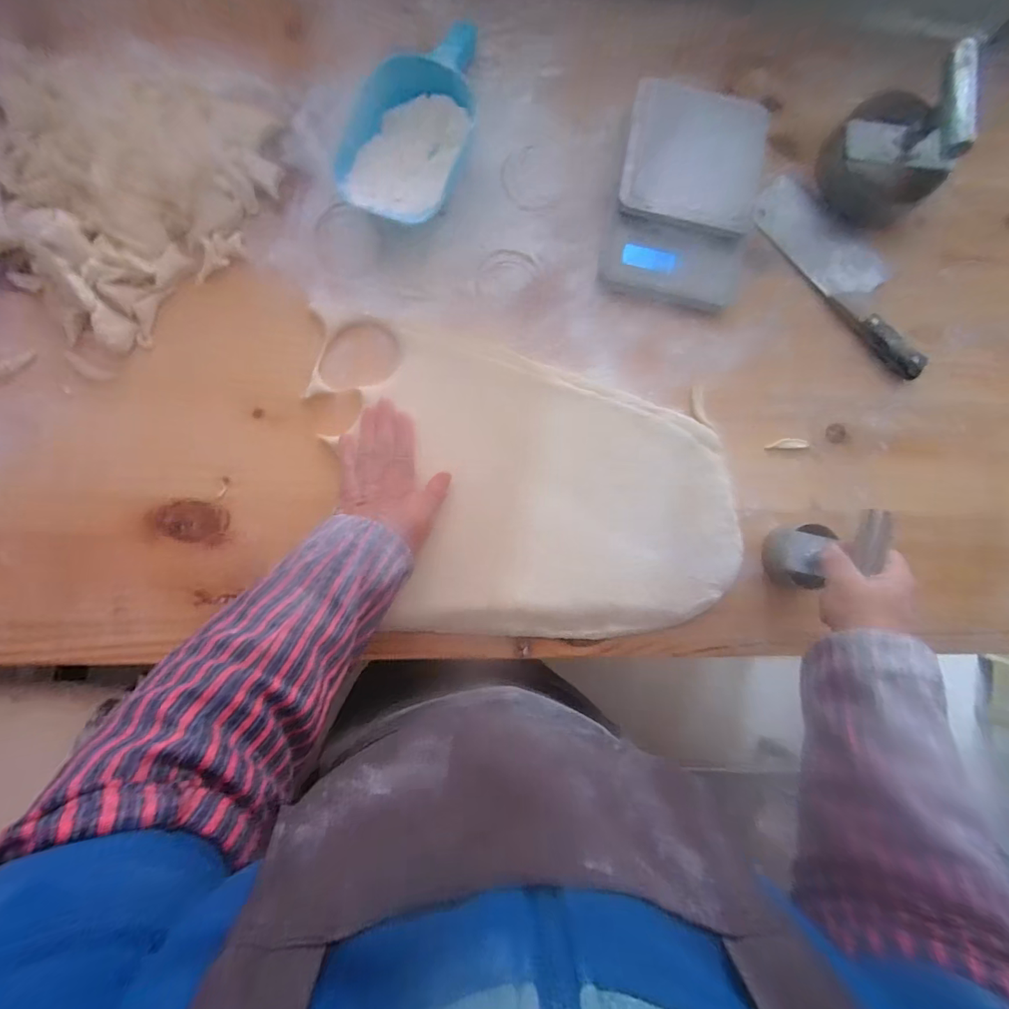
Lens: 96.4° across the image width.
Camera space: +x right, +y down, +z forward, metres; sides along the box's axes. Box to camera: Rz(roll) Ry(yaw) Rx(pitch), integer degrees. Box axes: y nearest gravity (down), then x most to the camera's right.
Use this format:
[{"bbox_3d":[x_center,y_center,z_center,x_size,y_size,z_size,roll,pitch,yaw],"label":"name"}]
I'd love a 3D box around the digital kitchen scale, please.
[{"bbox_3d":[0.202,-0.343,0.508,0.156,0.054,0.214,12,87,-5],"label":"digital kitchen scale"}]

